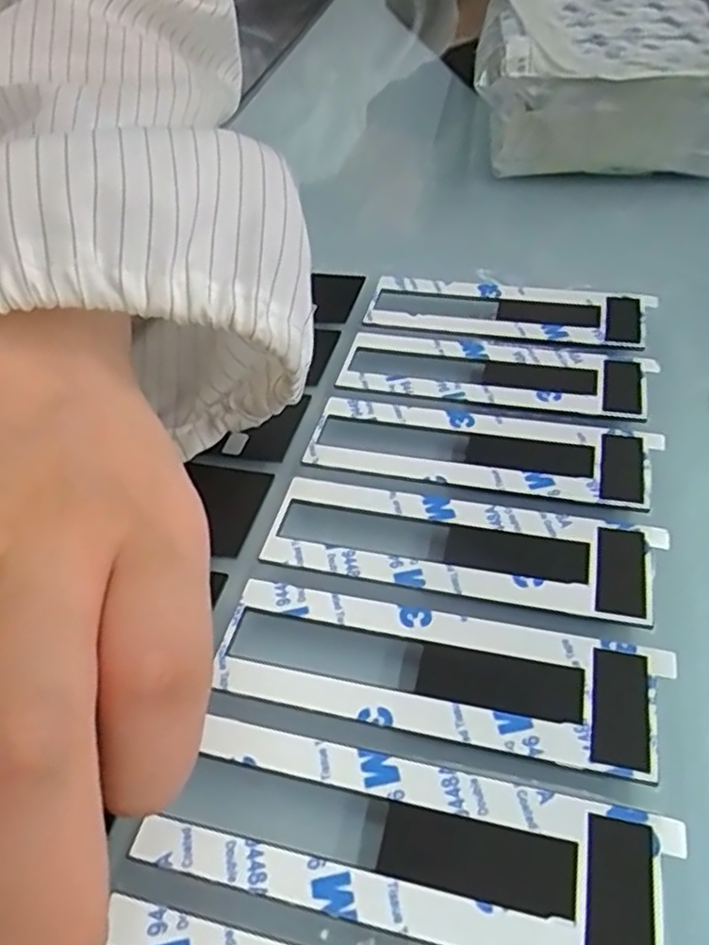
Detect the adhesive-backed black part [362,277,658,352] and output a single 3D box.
[{"bbox_3d":[0.049,-0.052,0.230,0.088,0.005,0.031,5,45,10],"label":"adhesive-backed black part"}]

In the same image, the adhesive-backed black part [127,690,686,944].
[{"bbox_3d":[0.009,0.061,0.122,0.085,0.004,0.031,10,47,12],"label":"adhesive-backed black part"}]

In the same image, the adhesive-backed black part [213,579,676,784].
[{"bbox_3d":[0.015,0.039,0.143,0.087,0.004,0.026,9,47,11],"label":"adhesive-backed black part"}]

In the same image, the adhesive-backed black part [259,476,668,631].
[{"bbox_3d":[0.023,0.016,0.165,0.087,0.004,0.028,10,47,12],"label":"adhesive-backed black part"}]

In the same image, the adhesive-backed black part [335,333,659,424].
[{"bbox_3d":[0.040,-0.030,0.208,0.087,0.004,0.028,8,46,13],"label":"adhesive-backed black part"}]

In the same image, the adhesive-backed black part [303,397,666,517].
[{"bbox_3d":[0.032,-0.007,0.186,0.087,0.004,0.027,10,47,12],"label":"adhesive-backed black part"}]

